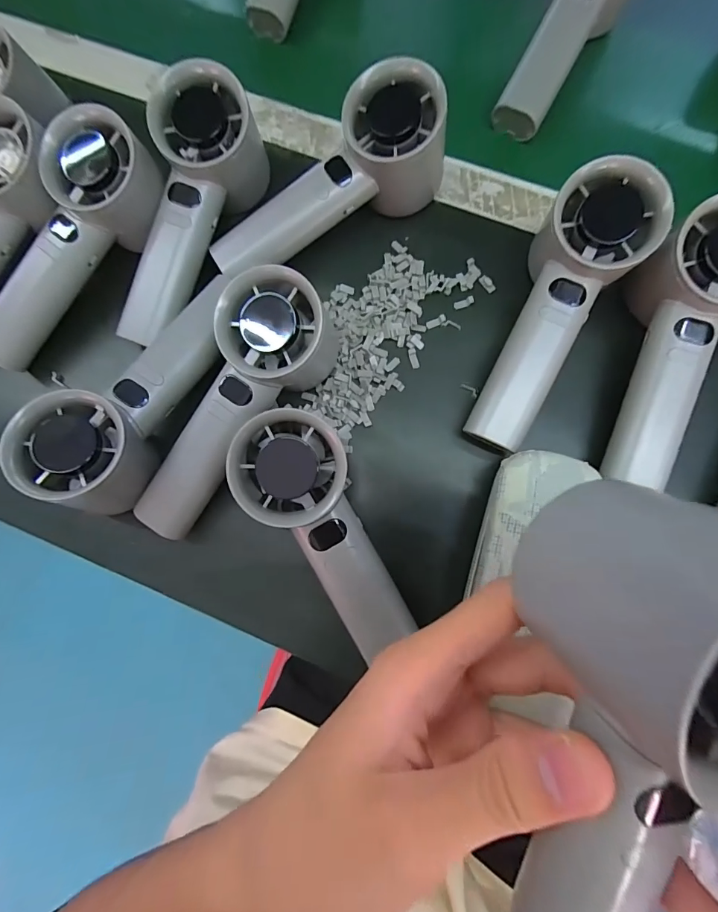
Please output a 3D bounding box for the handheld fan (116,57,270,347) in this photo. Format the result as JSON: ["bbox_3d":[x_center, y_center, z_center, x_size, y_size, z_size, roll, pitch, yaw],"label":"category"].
[{"bbox_3d":[-0.108,-0.144,0.260,0.051,0.064,0.158,24,95,6],"label":"handheld fan"}]

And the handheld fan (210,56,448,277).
[{"bbox_3d":[-0.019,-0.161,0.256,0.152,0.064,0.042,-31,78,8],"label":"handheld fan"}]

